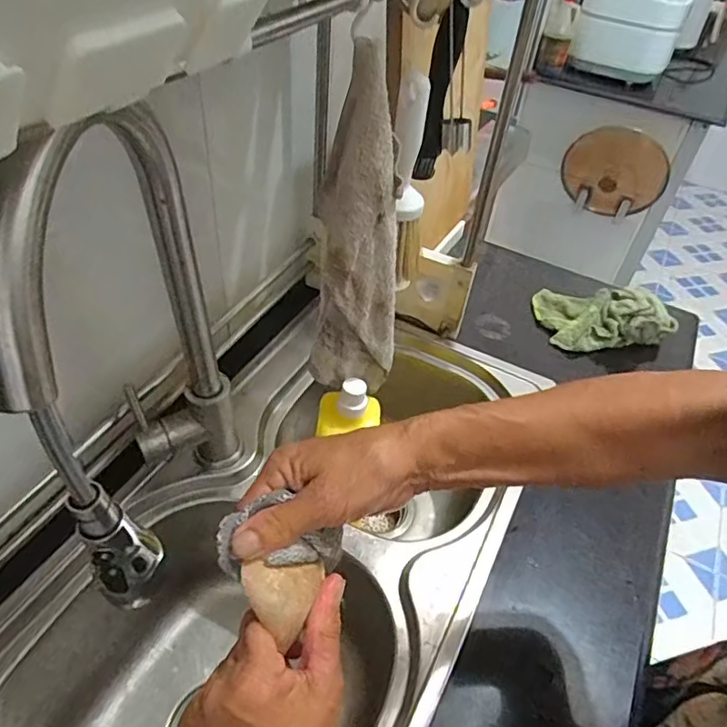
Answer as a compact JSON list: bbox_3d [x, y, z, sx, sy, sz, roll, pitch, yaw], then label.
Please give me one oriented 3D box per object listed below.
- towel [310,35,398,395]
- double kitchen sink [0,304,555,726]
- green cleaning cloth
[{"bbox_3d":[-0.002,-0.103,0.528,0.083,0.336,0.059,6,45,-1],"label":"towel"},{"bbox_3d":[-0.071,0.221,0.643,0.379,0.213,0.769,23,47,16],"label":"double kitchen sink"},{"bbox_3d":[0.361,-0.083,0.834,0.184,0.059,0.128,3,45,-3],"label":"green cleaning cloth"}]

